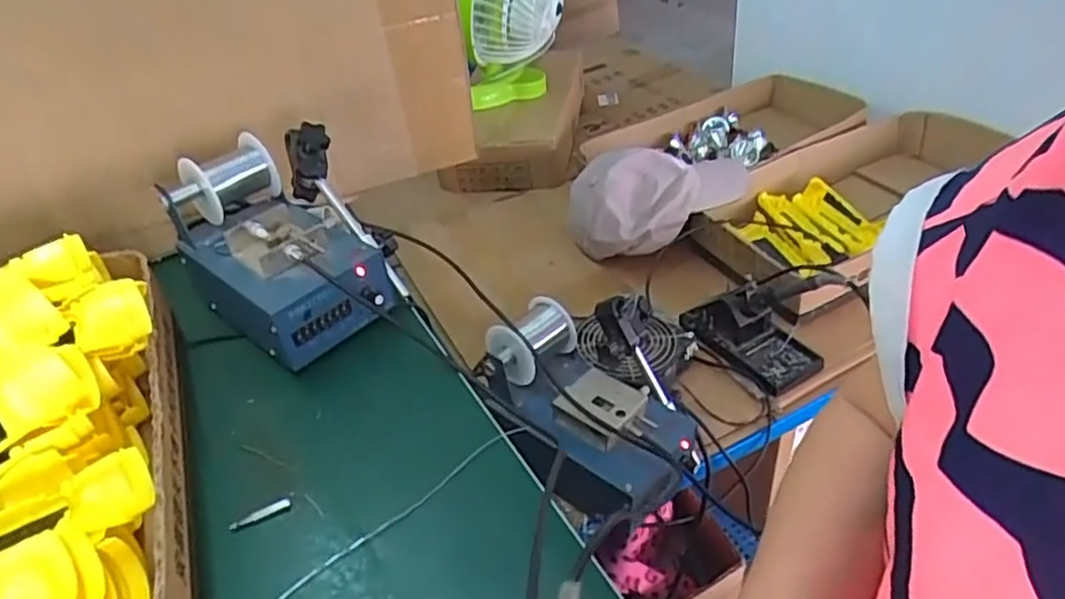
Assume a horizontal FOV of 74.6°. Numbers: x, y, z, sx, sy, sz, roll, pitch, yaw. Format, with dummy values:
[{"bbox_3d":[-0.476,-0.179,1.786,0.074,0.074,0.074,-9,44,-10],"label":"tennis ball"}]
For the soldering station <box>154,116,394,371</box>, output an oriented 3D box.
[{"bbox_3d":[-0.235,-0.061,0.652,0.151,0.131,0.246,-30,43,-28],"label":"soldering station"}]

